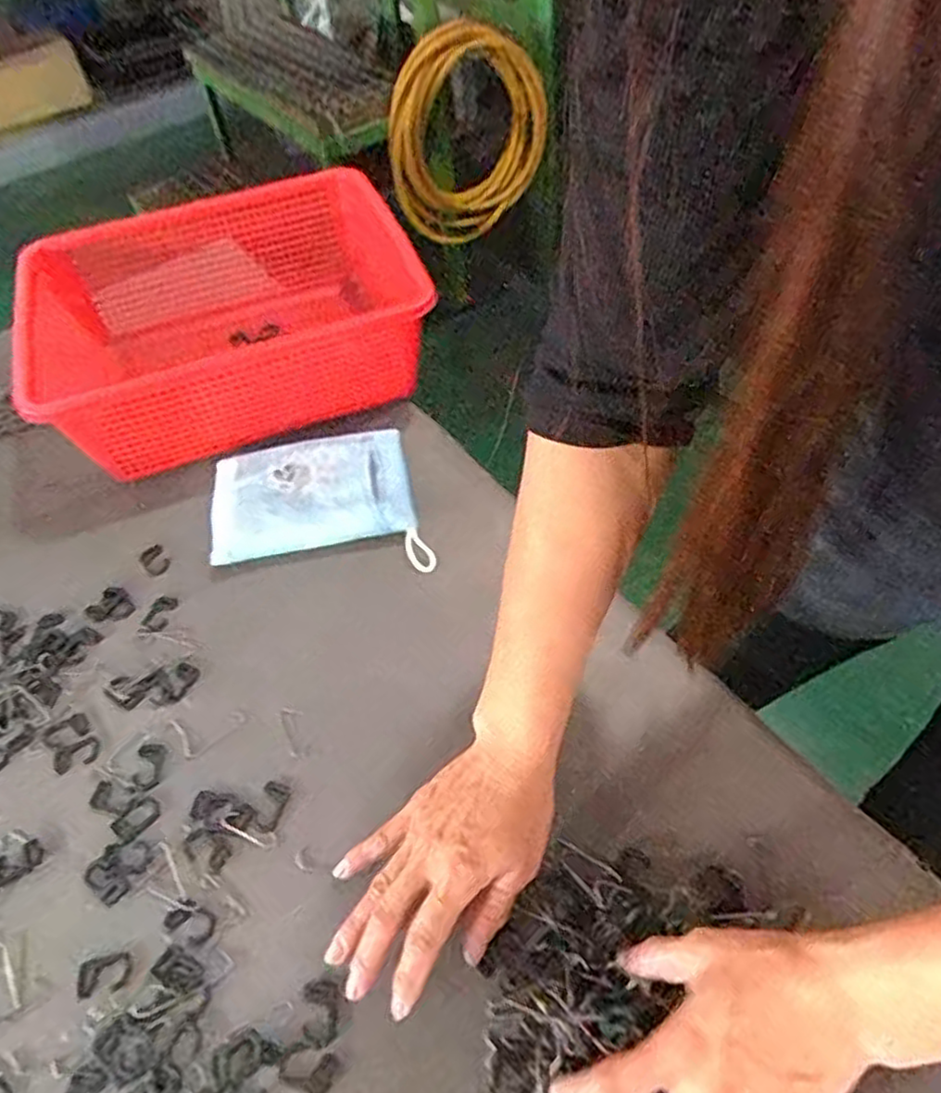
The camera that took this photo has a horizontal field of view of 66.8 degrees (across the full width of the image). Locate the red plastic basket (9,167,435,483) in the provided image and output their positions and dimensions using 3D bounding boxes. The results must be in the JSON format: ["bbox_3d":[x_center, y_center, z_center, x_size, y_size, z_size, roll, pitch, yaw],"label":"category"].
[{"bbox_3d":[-0.230,-0.211,0.692,0.358,0.133,0.265,-22,55,-11],"label":"red plastic basket"}]

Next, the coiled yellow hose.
[{"bbox_3d":[-0.010,-0.866,1.518,0.358,0.384,0.095,-30,56,-17],"label":"coiled yellow hose"}]

